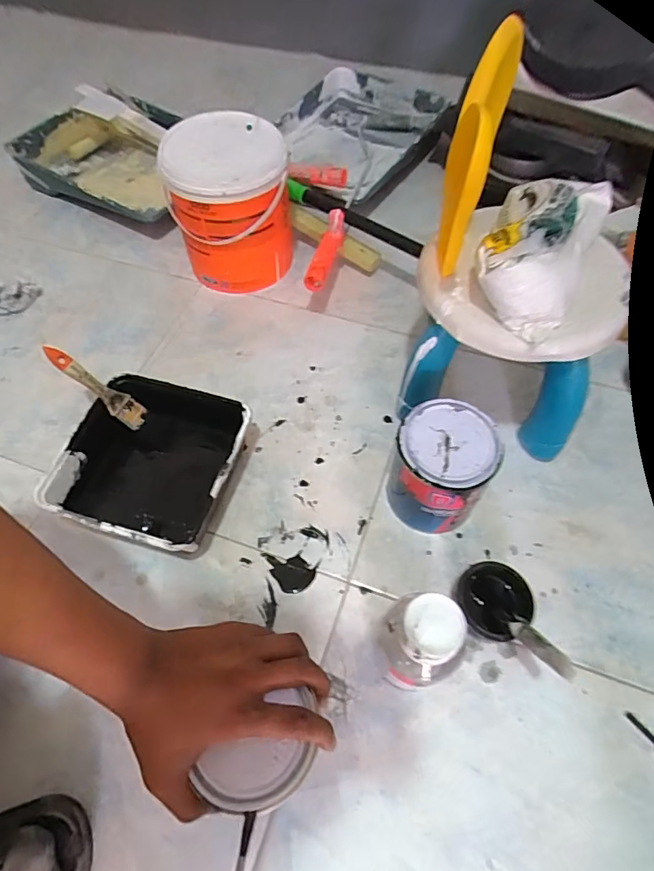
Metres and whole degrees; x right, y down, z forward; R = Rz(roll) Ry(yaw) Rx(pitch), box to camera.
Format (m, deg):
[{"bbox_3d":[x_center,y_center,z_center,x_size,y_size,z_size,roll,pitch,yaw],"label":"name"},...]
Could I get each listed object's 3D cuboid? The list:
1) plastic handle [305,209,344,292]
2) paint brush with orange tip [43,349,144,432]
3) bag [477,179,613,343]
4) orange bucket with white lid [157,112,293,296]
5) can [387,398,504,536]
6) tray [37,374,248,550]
[{"bbox_3d":[0.002,-0.288,0.753,0.031,0.037,0.158,12,60,9],"label":"plastic handle"},{"bbox_3d":[-0.290,-0.060,0.609,0.138,0.016,0.030,42,61,-22],"label":"paint brush with orange tip"},{"bbox_3d":[0.209,-0.186,0.484,0.101,0.083,0.150,23,62,14],"label":"bag"},{"bbox_3d":[-0.149,-0.358,0.766,0.175,0.200,0.176,-12,60,-5],"label":"orange bucket with white lid"},{"bbox_3d":[0.130,0.042,0.559,0.103,0.133,0.103,-1,59,1],"label":"can"},{"bbox_3d":[-0.215,0.038,0.606,0.203,0.074,0.199,12,60,9],"label":"tray"}]

